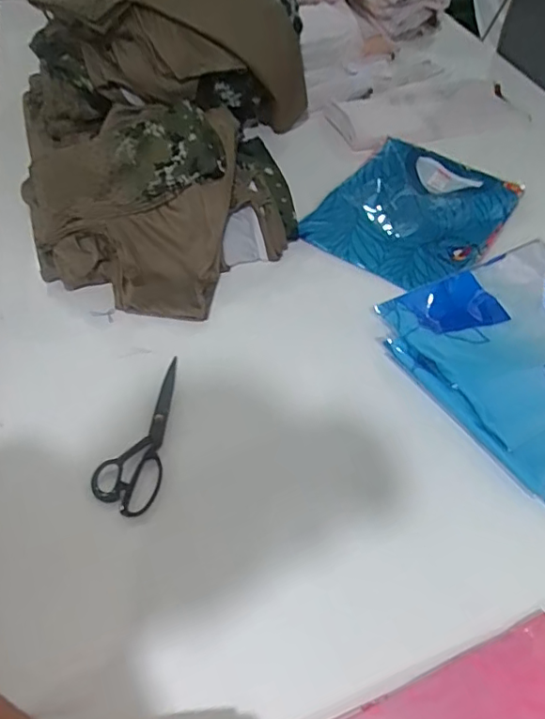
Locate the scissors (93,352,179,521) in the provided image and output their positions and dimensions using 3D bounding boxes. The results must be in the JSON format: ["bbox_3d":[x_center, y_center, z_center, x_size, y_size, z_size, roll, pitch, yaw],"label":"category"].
[{"bbox_3d":[-0.139,0.088,0.676,0.074,0.013,0.206,19,56,14],"label":"scissors"}]

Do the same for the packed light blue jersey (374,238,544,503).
[{"bbox_3d":[0.347,-0.013,0.753,0.329,0.037,0.339,-29,59,-19],"label":"packed light blue jersey"}]

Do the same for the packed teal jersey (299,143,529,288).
[{"bbox_3d":[0.239,-0.249,0.932,0.252,0.025,0.322,34,61,22],"label":"packed teal jersey"}]

